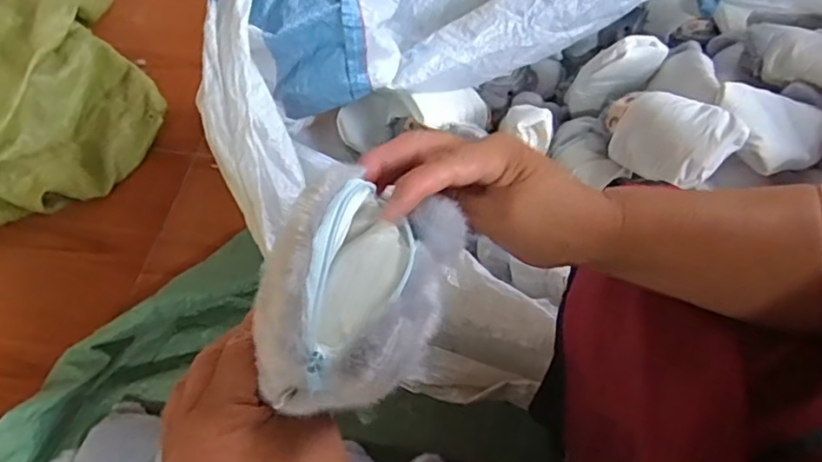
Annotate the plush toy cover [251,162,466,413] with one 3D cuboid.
[{"bbox_3d":[-0.024,0.024,0.274,0.074,0.063,0.112,14,62,12],"label":"plush toy cover"}]

